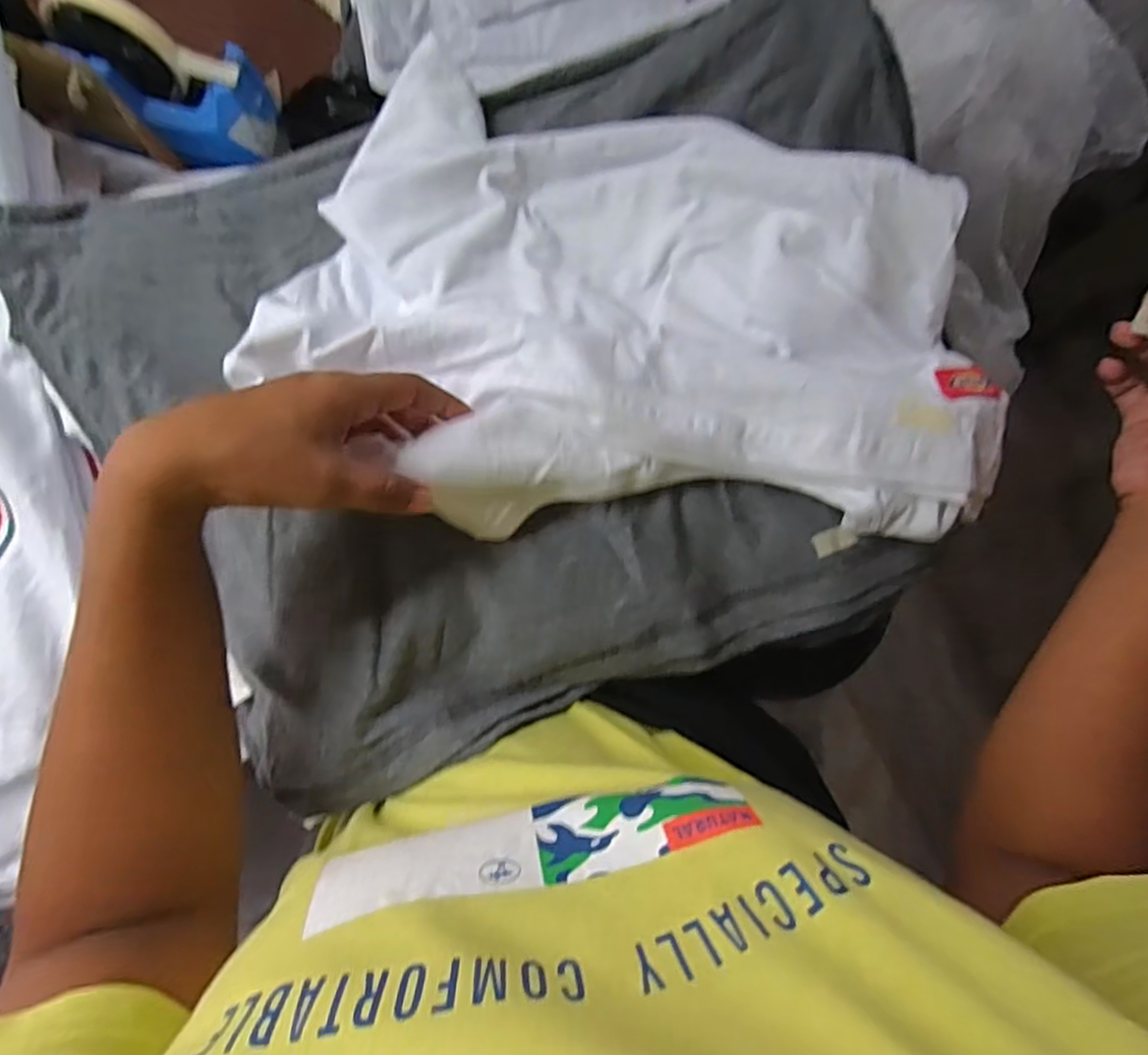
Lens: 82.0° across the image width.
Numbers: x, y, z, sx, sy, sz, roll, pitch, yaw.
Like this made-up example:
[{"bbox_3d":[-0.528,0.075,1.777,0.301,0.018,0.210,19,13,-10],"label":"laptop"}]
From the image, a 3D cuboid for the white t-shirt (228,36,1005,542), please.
[{"bbox_3d":[0.034,-0.119,0.369,0.400,0.074,0.249,11,82,-3],"label":"white t-shirt"}]

